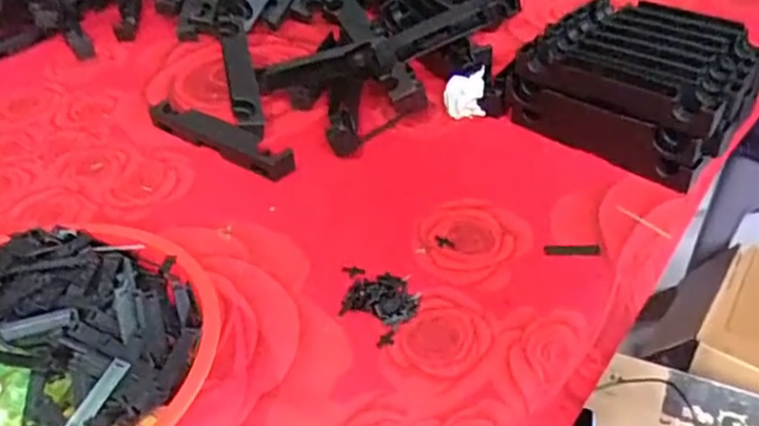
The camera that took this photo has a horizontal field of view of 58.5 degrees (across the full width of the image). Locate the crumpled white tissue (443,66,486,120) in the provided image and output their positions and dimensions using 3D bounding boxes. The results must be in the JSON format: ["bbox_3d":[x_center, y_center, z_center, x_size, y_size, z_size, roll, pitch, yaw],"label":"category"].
[{"bbox_3d":[0.093,-0.128,0.742,0.045,0.043,0.047,0,38,6],"label":"crumpled white tissue"}]

